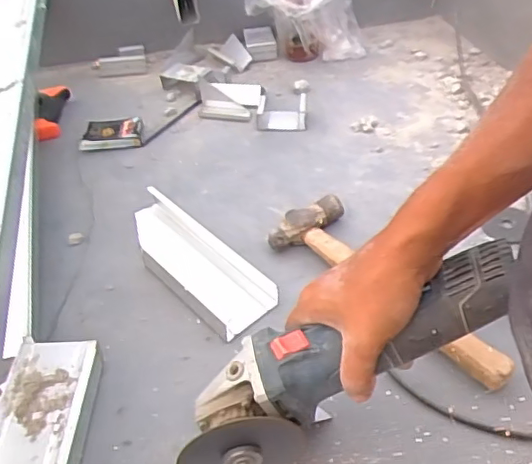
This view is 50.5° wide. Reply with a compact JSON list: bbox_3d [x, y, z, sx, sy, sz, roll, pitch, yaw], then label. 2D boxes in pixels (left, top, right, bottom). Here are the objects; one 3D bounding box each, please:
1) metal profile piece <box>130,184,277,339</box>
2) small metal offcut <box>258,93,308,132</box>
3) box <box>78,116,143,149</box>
[{"bbox_3d":[-0.089,0.027,0.668,0.091,0.027,0.236,-29,49,-26],"label":"metal profile piece"},{"bbox_3d":[0.024,-0.191,0.888,0.076,0.033,0.065,-2,43,1],"label":"small metal offcut"},{"bbox_3d":[-0.238,-0.152,0.865,0.092,0.013,0.073,-10,43,-8],"label":"box"}]

